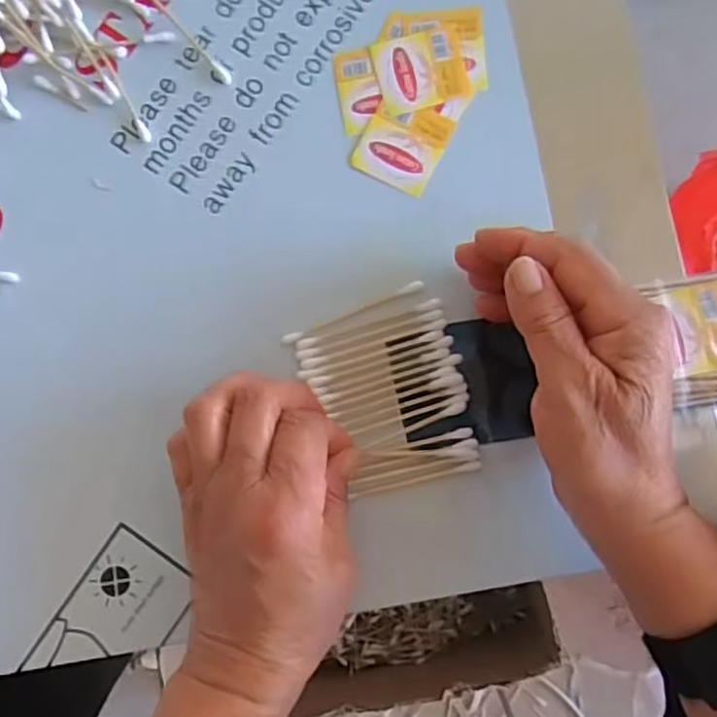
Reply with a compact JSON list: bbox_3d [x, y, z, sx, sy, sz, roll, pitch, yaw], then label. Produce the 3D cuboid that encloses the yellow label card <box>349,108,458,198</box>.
[{"bbox_3d":[0.022,-0.107,0.343,0.039,0.004,0.043,28,87,2],"label":"yellow label card"}]

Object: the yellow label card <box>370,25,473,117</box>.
[{"bbox_3d":[0.032,-0.145,0.347,0.043,0.004,0.038,-14,87,0],"label":"yellow label card"}]

